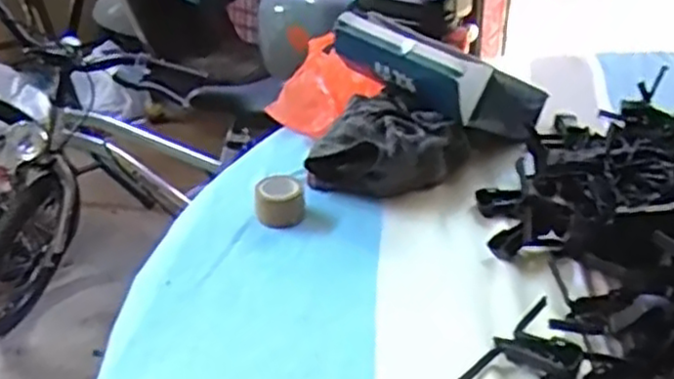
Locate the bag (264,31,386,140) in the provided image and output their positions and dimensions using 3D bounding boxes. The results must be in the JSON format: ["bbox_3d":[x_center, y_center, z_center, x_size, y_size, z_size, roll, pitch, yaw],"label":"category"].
[{"bbox_3d":[-0.015,-0.104,0.719,0.095,0.051,0.108,23,37,32],"label":"bag"}]

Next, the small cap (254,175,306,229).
[{"bbox_3d":[-0.043,0.008,0.545,0.037,0.028,0.039,1,30,-1],"label":"small cap"}]

